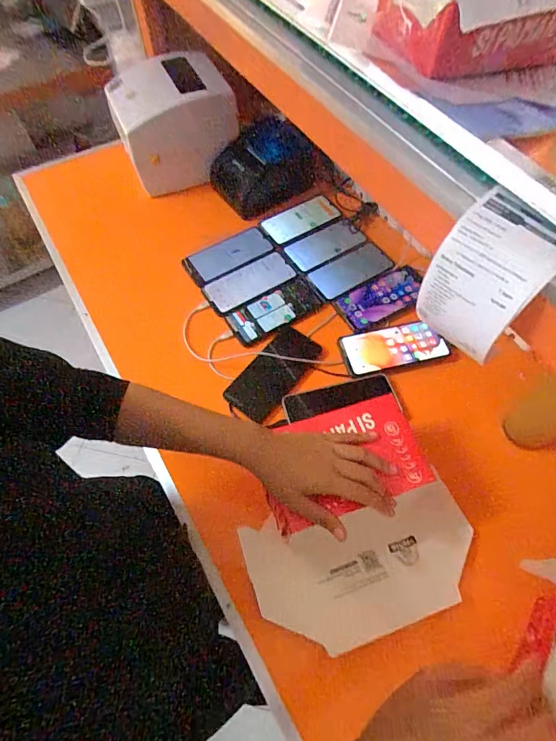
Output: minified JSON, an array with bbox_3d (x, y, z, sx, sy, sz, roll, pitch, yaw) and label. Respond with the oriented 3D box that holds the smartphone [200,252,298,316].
[{"bbox_3d":[-0.050,-0.162,0.732,0.170,0.009,0.072,-31,66,-14],"label":"smartphone"}]

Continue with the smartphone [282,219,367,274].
[{"bbox_3d":[0.089,-0.242,0.771,0.152,0.007,0.077,-31,66,-14],"label":"smartphone"}]

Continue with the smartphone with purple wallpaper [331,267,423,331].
[{"bbox_3d":[0.185,-0.130,0.710,0.168,0.006,0.070,-28,65,-13],"label":"smartphone with purple wallpaper"}]

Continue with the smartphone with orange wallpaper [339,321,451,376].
[{"bbox_3d":[0.188,-0.040,0.661,0.162,0.007,0.074,-10,63,-4],"label":"smartphone with orange wallpaper"}]

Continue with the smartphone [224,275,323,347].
[{"bbox_3d":[-0.004,-0.105,0.704,0.167,0.016,0.075,-32,67,-15],"label":"smartphone"}]

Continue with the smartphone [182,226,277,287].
[{"bbox_3d":[-0.090,-0.217,0.756,0.161,0.009,0.085,-30,66,-14],"label":"smartphone"}]

